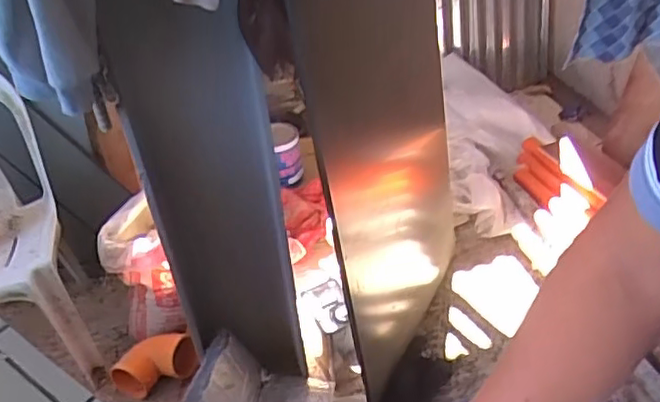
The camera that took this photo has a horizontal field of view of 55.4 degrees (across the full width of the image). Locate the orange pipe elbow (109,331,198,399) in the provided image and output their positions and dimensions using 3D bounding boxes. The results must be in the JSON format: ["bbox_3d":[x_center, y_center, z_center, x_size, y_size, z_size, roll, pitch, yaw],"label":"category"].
[{"bbox_3d":[-0.466,0.439,1.683,0.225,0.107,0.125,-8,39,-3],"label":"orange pipe elbow"}]

